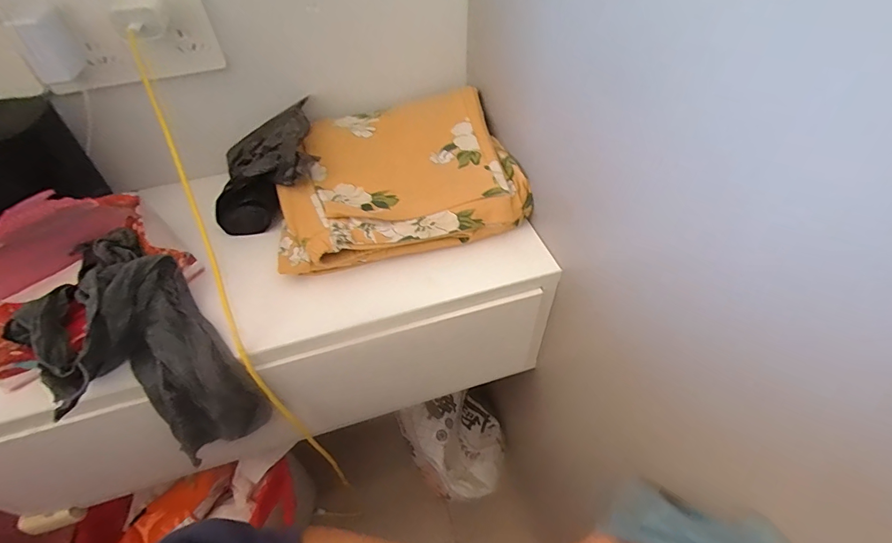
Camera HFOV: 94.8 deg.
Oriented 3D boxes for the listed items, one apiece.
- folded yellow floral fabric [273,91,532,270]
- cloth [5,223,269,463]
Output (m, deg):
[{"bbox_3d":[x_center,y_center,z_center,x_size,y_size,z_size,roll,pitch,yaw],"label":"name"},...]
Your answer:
[{"bbox_3d":[-0.058,-0.107,0.472,0.261,0.081,0.214,-13,50,-8],"label":"folded yellow floral fabric"},{"bbox_3d":[-0.279,0.076,0.383,0.191,0.147,0.118,36,59,29],"label":"cloth"}]

